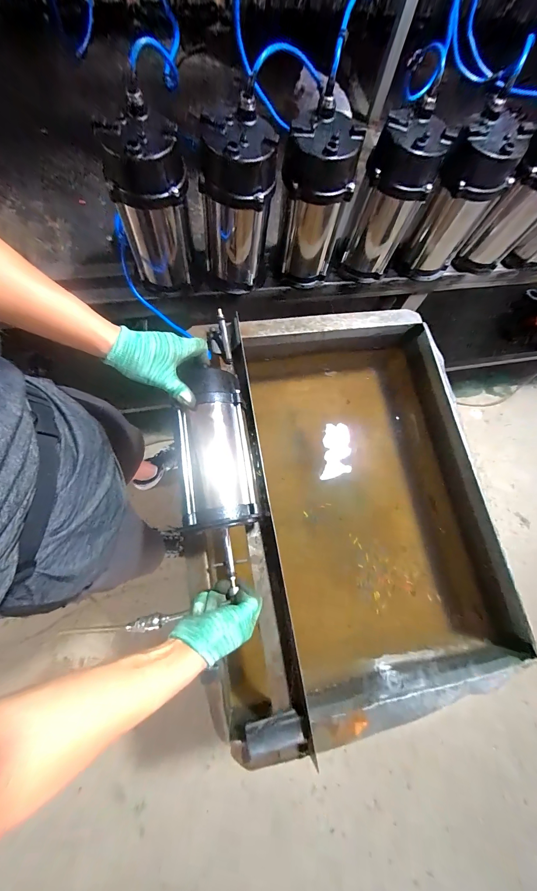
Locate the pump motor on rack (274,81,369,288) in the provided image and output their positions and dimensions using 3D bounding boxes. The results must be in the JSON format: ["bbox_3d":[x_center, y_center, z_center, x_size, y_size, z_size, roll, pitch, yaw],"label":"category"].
[{"bbox_3d":[0.079,-0.443,0.582,0.122,0.256,0.099,11,73,-2],"label":"pump motor on rack"}]

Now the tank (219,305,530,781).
[{"bbox_3d":[0.165,0.105,0.665,0.566,0.248,0.775,-6,75,-7],"label":"tank"}]

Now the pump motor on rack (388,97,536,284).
[{"bbox_3d":[0.365,-0.467,0.614,0.113,0.255,0.134,41,74,7],"label":"pump motor on rack"}]

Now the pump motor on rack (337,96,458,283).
[{"bbox_3d":[0.234,-0.476,0.605,0.115,0.252,0.117,26,73,2],"label":"pump motor on rack"}]

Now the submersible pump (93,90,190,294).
[{"bbox_3d":[-0.199,-0.408,0.542,0.123,0.248,0.095,-12,75,-9],"label":"submersible pump"}]

